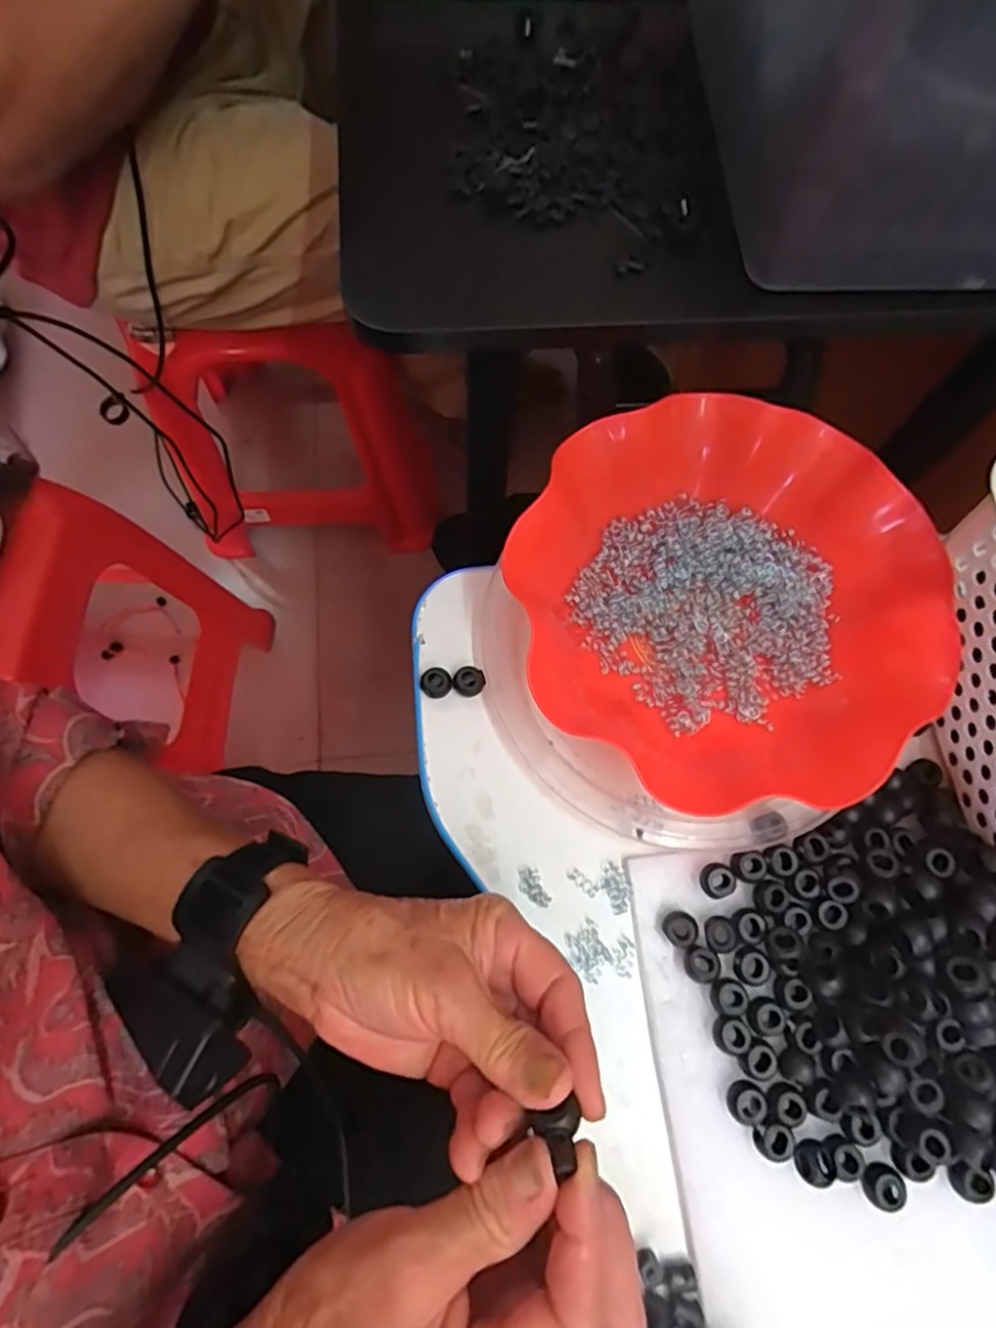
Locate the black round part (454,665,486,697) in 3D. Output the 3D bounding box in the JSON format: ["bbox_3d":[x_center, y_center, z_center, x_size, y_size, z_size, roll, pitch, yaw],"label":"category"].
[{"bbox_3d":[-0.016,0.010,0.370,0.018,0.007,0.017,0,72,-1],"label":"black round part"}]

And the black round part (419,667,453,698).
[{"bbox_3d":[-0.036,0.011,0.370,0.017,0.008,0.017,0,72,-1],"label":"black round part"}]

